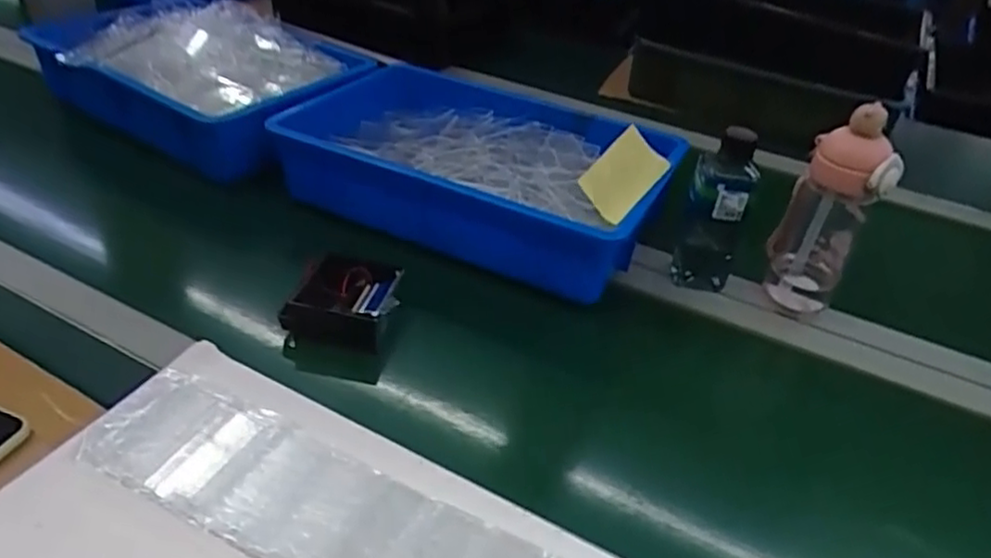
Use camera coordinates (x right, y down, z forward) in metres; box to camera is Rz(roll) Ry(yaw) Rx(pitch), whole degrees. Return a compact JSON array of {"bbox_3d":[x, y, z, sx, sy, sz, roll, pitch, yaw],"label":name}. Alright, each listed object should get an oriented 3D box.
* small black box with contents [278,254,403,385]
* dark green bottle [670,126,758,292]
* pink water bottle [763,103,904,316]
[{"bbox_3d":[-0.137,0.034,0.627,0.101,0.083,0.085,13,38,10],"label":"small black box with contents"},{"bbox_3d":[0.221,-0.068,0.689,0.062,0.158,0.054,12,38,9],"label":"dark green bottle"},{"bbox_3d":[0.323,-0.061,0.654,0.067,0.193,0.067,5,37,0],"label":"pink water bottle"}]

